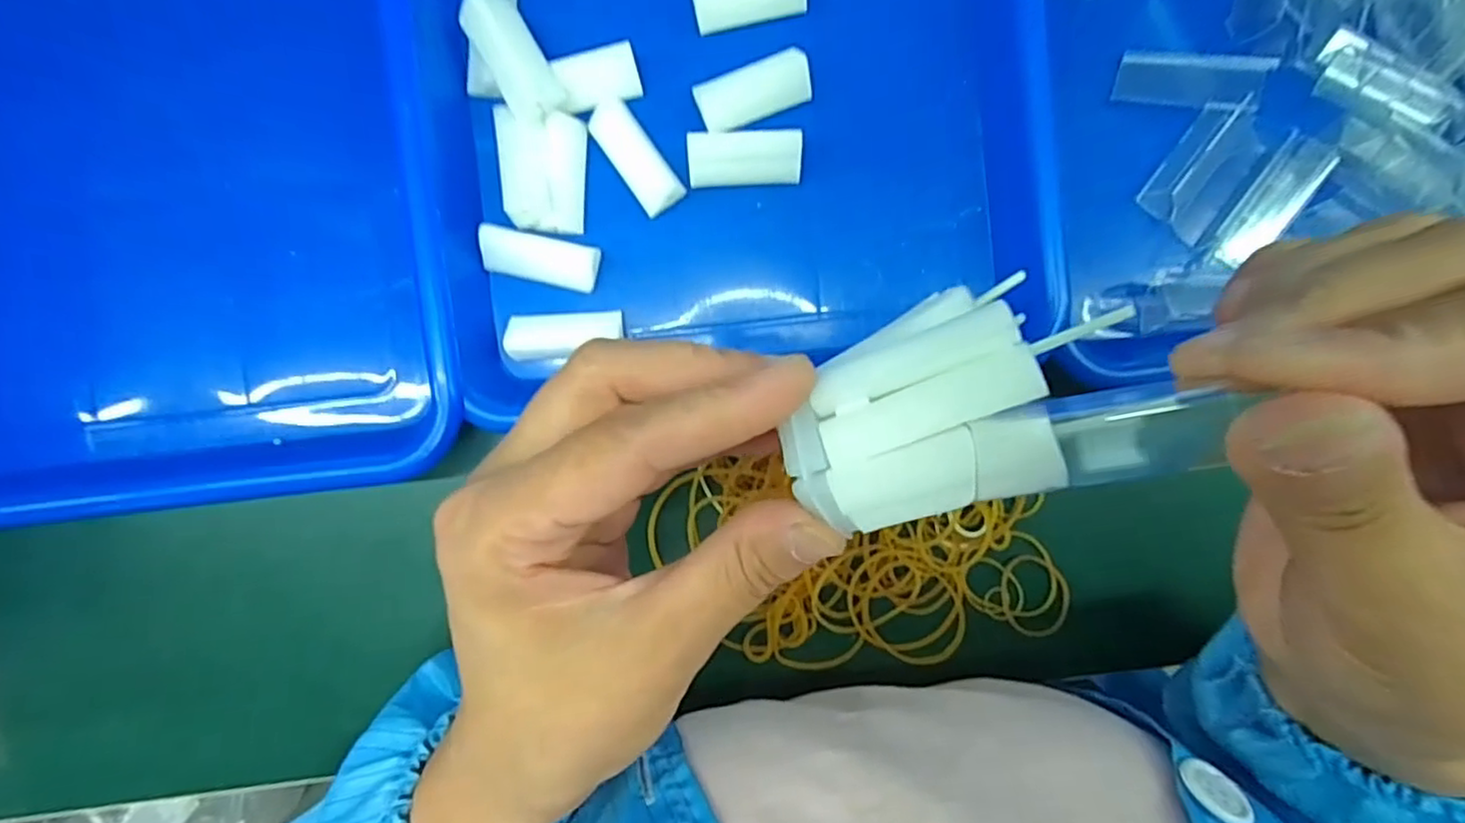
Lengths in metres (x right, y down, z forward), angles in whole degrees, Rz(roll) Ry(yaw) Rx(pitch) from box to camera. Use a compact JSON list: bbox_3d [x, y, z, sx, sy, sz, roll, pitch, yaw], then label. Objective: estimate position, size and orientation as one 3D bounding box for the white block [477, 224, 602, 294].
[{"bbox_3d":[-0.078,-0.062,0.269,0.046,0.009,0.019,12,90,-2],"label":"white block"}]

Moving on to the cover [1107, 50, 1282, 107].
[{"bbox_3d":[0.190,-0.139,0.276,0.053,0.008,0.021,12,96,22],"label":"cover"}]

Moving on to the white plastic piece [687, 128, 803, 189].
[{"bbox_3d":[0.005,-0.102,0.270,0.045,0.011,0.019,-3,90,-2],"label":"white plastic piece"}]

